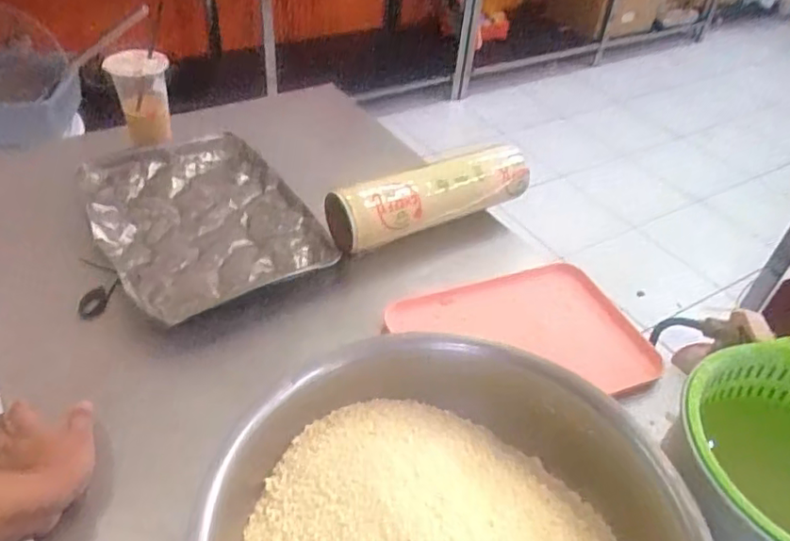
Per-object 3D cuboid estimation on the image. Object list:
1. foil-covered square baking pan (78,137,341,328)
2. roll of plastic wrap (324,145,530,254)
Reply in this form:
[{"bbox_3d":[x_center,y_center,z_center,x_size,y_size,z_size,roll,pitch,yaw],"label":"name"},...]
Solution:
[{"bbox_3d":[-0.281,-0.078,0.886,0.282,0.033,0.381,-22,49,-27],"label":"foil-covered square baking pan"},{"bbox_3d":[0.061,-0.114,0.906,0.327,0.073,0.079,-20,48,-25],"label":"roll of plastic wrap"}]

